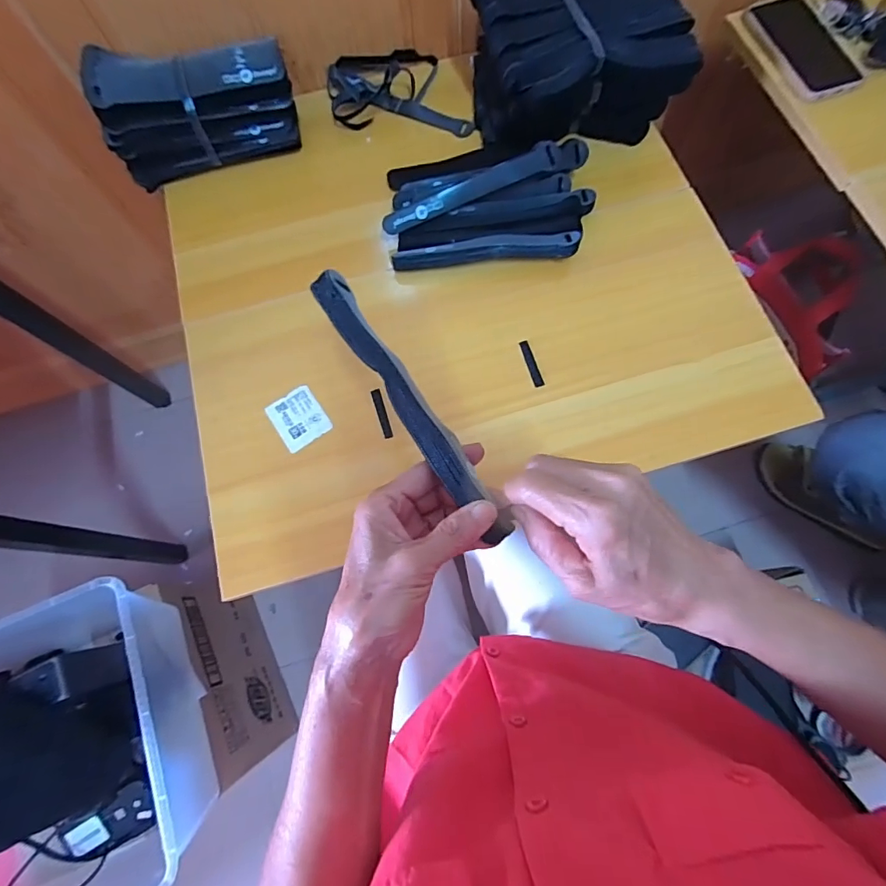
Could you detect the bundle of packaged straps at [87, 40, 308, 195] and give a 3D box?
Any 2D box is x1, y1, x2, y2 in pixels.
[{"bbox_3d":[-0.269,-0.371,0.528,0.198,0.101,0.085,-14,74,-2],"label":"bundle of packaged straps"}]

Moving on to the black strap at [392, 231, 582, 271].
[{"bbox_3d":[0.046,-0.204,0.507,0.197,0.032,0.023,-3,74,1],"label":"black strap"}]

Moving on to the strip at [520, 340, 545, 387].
[{"bbox_3d":[0.092,-0.082,0.481,0.011,0.004,0.052,-15,74,-2],"label":"strip"}]

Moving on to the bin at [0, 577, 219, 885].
[{"bbox_3d":[-0.426,0.343,0.520,0.295,0.178,0.319,-22,74,-4],"label":"bin"}]

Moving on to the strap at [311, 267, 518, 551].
[{"bbox_3d":[-0.020,-0.025,0.284,0.021,0.014,0.194,-34,81,-8],"label":"strap"}]

